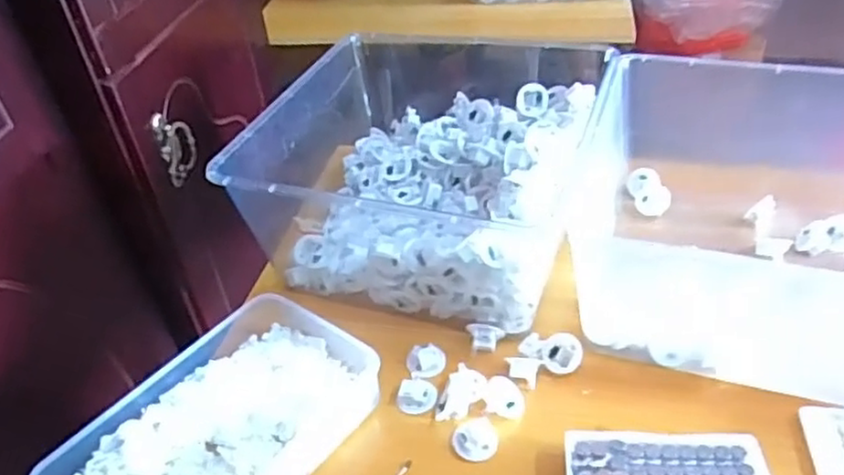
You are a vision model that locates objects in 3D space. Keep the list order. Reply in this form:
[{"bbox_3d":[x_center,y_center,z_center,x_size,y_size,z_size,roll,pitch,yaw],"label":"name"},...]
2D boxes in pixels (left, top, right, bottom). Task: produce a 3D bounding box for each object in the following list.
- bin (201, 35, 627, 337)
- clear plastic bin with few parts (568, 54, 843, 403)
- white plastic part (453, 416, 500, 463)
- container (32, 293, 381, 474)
[{"bbox_3d":[0.009,-0.068,0.669,0.286,0.139,0.267,10,43,17],"label":"bin"},{"bbox_3d":[0.292,-0.020,0.604,0.306,0.150,0.284,9,43,17],"label":"clear plastic bin with few parts"},{"bbox_3d":[0.041,0.156,0.536,0.034,0.012,0.035,2,41,9],"label":"white plastic part"},{"bbox_3d":[-0.158,0.150,0.542,0.153,0.042,0.249,24,49,31],"label":"container"}]

